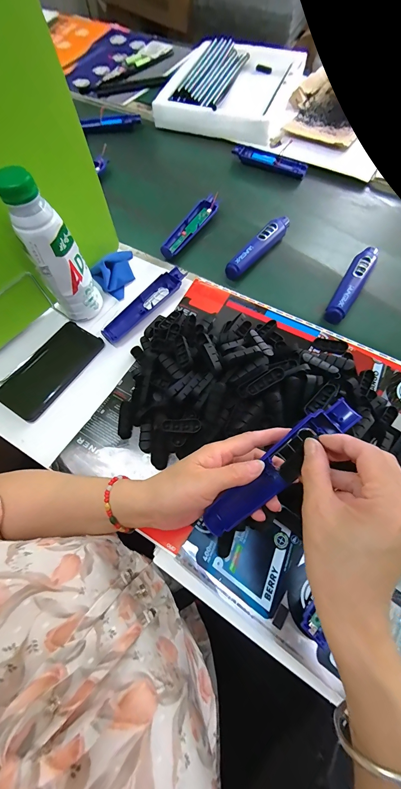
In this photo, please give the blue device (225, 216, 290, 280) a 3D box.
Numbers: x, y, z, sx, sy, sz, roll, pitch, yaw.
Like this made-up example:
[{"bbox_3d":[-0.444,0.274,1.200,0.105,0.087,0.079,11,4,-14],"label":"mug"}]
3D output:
[{"bbox_3d":[0.109,-0.270,0.534,0.027,0.036,0.179,37,72,16],"label":"blue device"}]

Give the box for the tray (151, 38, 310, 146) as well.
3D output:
[{"bbox_3d":[0.091,-0.788,0.738,0.304,0.059,0.417,18,68,9],"label":"tray"}]

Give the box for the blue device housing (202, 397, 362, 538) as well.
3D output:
[{"bbox_3d":[0.073,0.072,0.275,0.173,0.020,0.032,-46,69,10],"label":"blue device housing"}]

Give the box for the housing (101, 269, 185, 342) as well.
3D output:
[{"bbox_3d":[-0.089,-0.145,0.466,0.035,0.022,0.165,39,72,16],"label":"housing"}]

